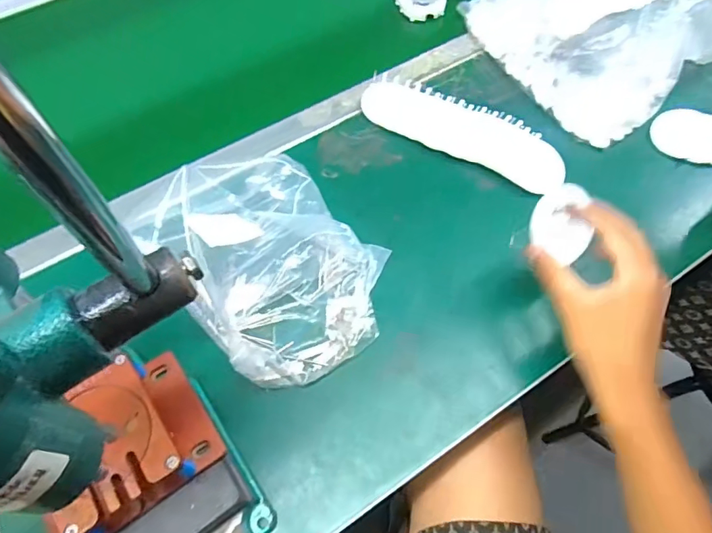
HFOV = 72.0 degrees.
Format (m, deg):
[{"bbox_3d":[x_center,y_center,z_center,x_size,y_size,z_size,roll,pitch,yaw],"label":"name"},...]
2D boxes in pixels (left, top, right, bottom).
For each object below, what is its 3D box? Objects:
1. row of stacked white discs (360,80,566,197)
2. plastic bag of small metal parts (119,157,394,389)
[{"bbox_3d":[0.112,-0.147,0.529,0.228,0.032,0.053,25,65,15],"label":"row of stacked white discs"},{"bbox_3d":[-0.075,-0.009,0.439,0.170,0.075,0.217,-38,67,-17],"label":"plastic bag of small metal parts"}]

